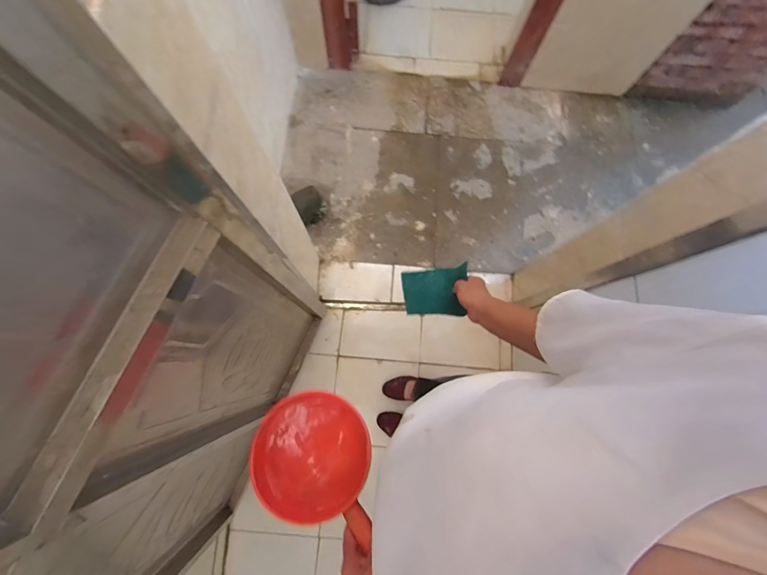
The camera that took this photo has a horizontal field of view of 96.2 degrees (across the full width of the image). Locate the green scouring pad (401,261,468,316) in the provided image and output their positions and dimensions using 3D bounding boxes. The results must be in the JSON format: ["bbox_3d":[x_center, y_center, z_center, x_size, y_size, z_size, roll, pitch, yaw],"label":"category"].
[{"bbox_3d":[0.094,0.007,0.630,0.112,0.027,0.089,-2,80,-1],"label":"green scouring pad"}]

